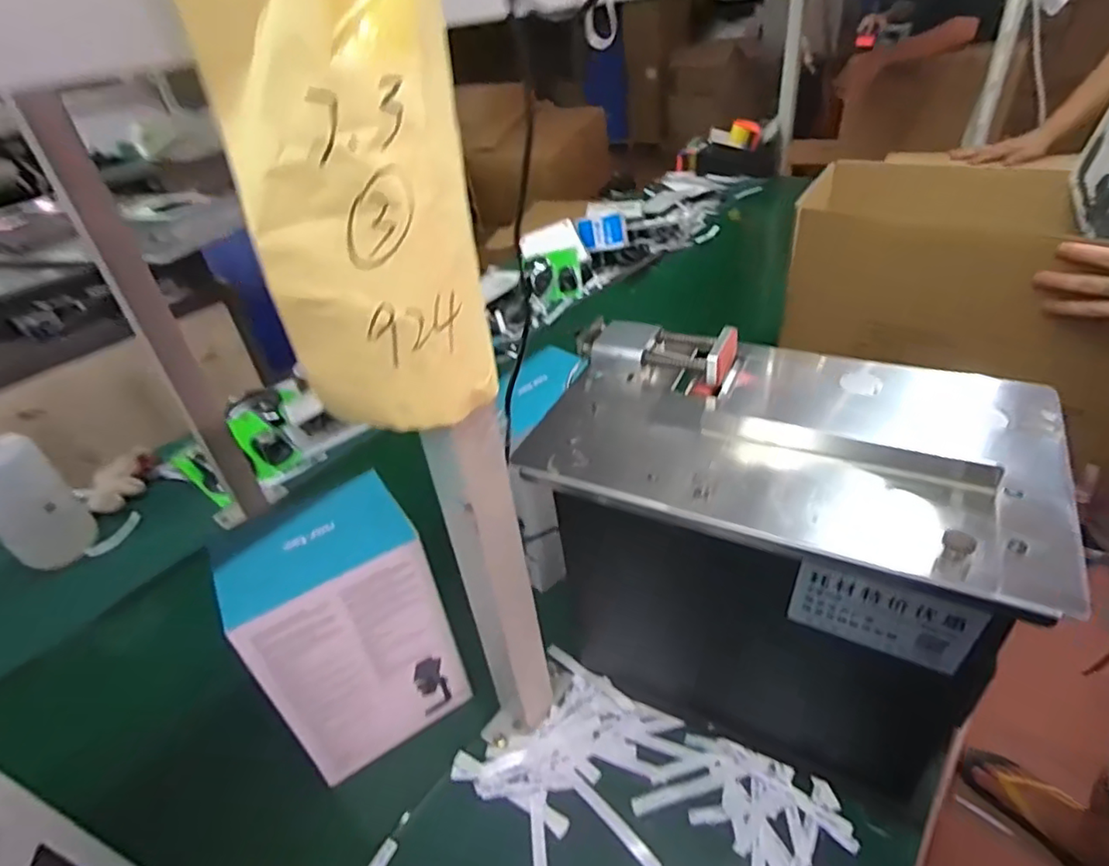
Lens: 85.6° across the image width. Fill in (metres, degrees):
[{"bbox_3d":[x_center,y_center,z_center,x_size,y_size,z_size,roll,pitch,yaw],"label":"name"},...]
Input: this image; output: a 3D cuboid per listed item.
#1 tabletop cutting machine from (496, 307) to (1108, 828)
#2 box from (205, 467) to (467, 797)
[{"bbox_3d":[0.169,0.106,0.514,0.350,0.308,0.196,14,41,25],"label":"tabletop cutting machine"},{"bbox_3d":[-0.180,0.175,0.537,0.145,0.235,0.092,-26,41,-24],"label":"box"}]

